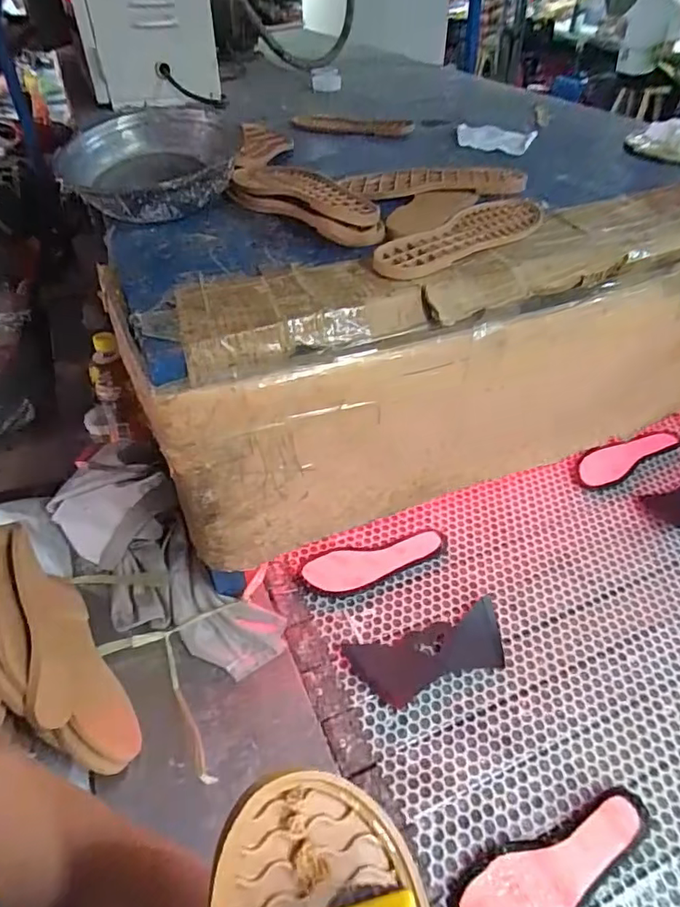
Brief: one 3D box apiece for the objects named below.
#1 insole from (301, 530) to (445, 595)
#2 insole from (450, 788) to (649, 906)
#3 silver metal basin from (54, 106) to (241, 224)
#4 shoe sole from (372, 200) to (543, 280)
[{"bbox_3d":[0.056,0.163,0.792,0.219,0.014,0.074,-10,44,-10],"label":"insole"},{"bbox_3d":[0.220,0.415,0.527,0.228,0.015,0.073,-15,45,-15],"label":"insole"},{"bbox_3d":[-0.226,-0.358,0.668,0.216,0.083,0.206,0,44,0],"label":"silver metal basin"},{"bbox_3d":[0.142,-0.242,0.588,0.090,0.017,0.262,31,52,29],"label":"shoe sole"}]

